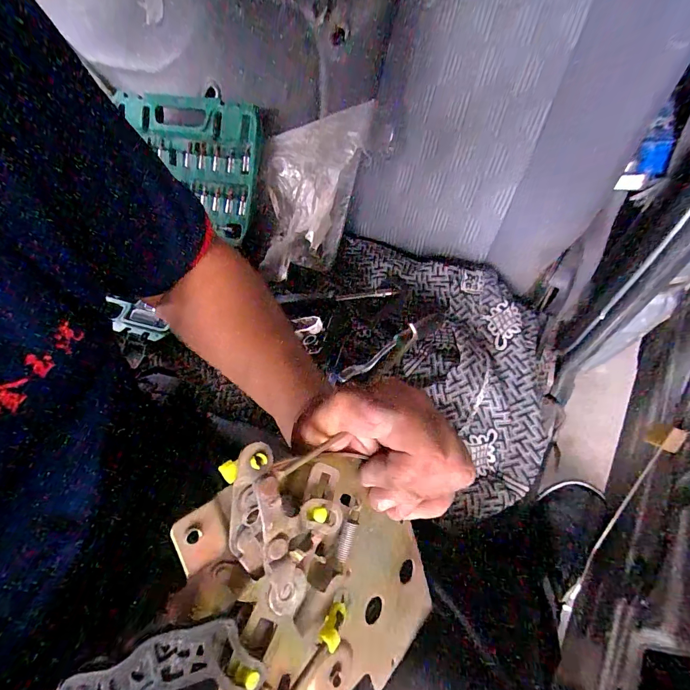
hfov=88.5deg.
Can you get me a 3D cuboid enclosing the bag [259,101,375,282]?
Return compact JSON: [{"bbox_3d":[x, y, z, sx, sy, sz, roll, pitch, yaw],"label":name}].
[{"bbox_3d":[-0.046,-0.196,0.484,0.151,0.206,0.028,9,11,24],"label":"bag"}]

